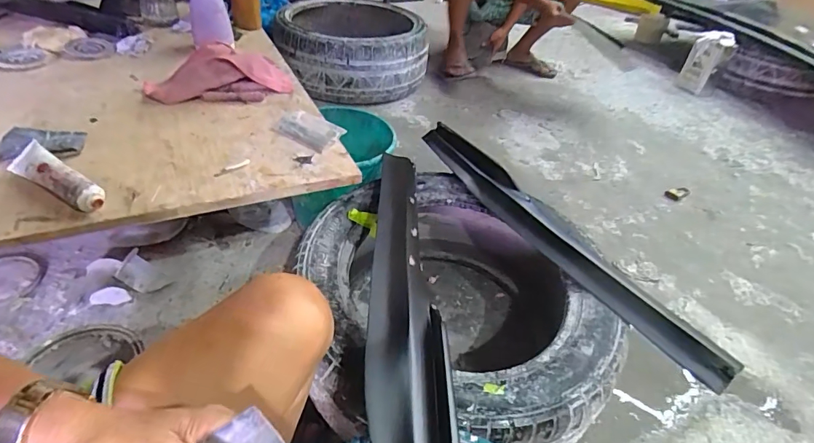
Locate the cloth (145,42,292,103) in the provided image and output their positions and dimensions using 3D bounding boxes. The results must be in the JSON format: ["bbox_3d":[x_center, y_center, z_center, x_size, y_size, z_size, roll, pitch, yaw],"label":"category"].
[{"bbox_3d":[-0.354,-0.284,0.827,0.262,0.082,0.104,-18,46,-26],"label":"cloth"}]

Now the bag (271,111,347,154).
[{"bbox_3d":[-0.177,-0.166,0.773,0.120,0.014,0.082,25,44,21],"label":"bag"}]

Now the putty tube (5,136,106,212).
[{"bbox_3d":[-0.479,-0.061,0.585,0.185,0.033,0.042,26,44,22],"label":"putty tube"}]

